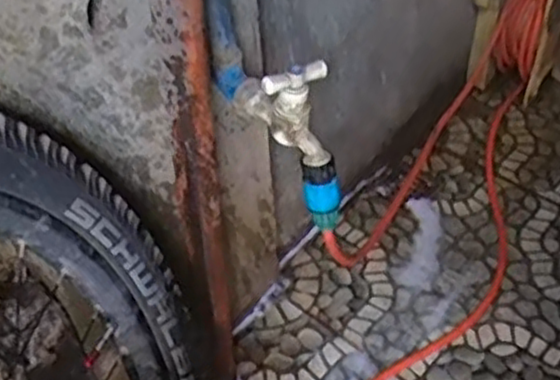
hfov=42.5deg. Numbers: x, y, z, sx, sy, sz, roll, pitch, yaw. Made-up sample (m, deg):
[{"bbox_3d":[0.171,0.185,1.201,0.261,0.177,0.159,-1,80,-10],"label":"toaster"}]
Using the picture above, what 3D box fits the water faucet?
[{"bbox_3d":[0.002,-0.078,0.646,0.104,0.080,0.049,20,51,20],"label":"water faucet"}]

